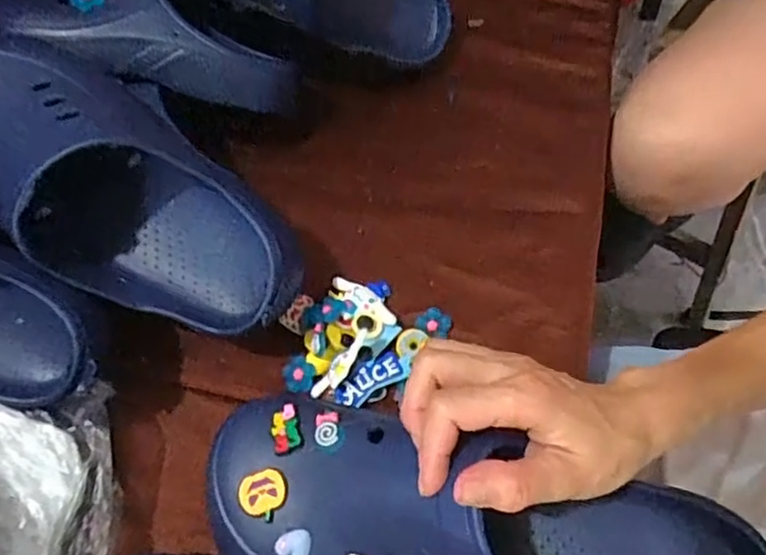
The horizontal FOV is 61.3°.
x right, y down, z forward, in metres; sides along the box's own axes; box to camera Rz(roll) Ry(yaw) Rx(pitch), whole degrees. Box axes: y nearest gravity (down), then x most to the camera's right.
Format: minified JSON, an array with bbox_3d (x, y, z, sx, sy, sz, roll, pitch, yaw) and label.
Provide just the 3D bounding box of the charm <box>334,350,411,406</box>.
[{"bbox_3d":[-0.007,0.067,0.426,0.051,0.012,0.022,-36,63,-17],"label":"charm"}]

